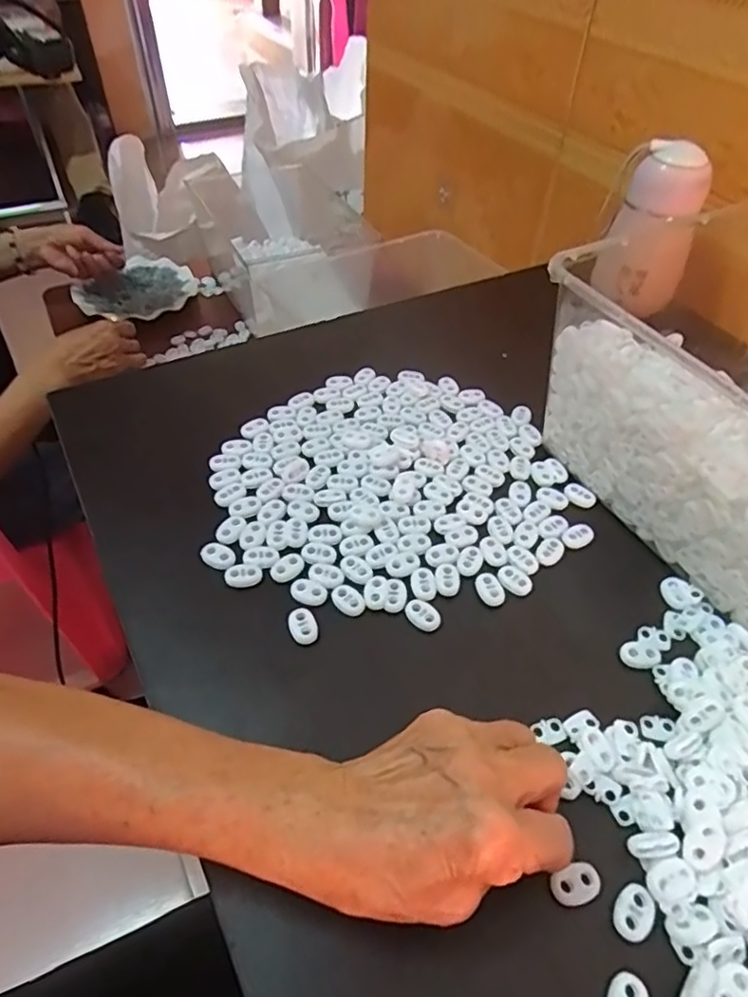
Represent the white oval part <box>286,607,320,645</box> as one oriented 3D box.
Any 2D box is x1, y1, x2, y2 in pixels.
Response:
[{"bbox_3d":[-0.042,0.074,0.358,0.016,0.004,0.020,-21,53,-19],"label":"white oval part"}]

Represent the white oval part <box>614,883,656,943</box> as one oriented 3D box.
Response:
[{"bbox_3d":[0.115,0.183,0.269,0.015,0.004,0.022,26,53,19],"label":"white oval part"}]

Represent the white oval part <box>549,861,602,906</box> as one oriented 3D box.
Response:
[{"bbox_3d":[0.092,0.175,0.277,0.022,0.004,0.015,-15,52,-13],"label":"white oval part"}]

